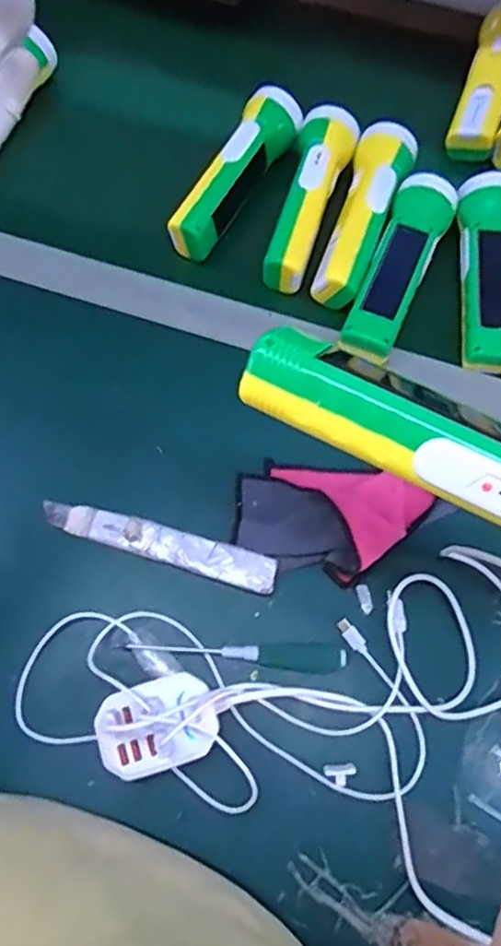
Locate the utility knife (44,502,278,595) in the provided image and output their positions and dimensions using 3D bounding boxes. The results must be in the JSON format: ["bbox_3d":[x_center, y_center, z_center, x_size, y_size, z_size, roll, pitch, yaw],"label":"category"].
[{"bbox_3d":[-0.067,0.052,0.461,0.173,0.015,0.026,16,73,6],"label":"utility knife"}]

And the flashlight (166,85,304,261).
[{"bbox_3d":[-0.017,-0.265,0.564,0.047,0.045,0.181,31,72,11],"label":"flashlight"}]

